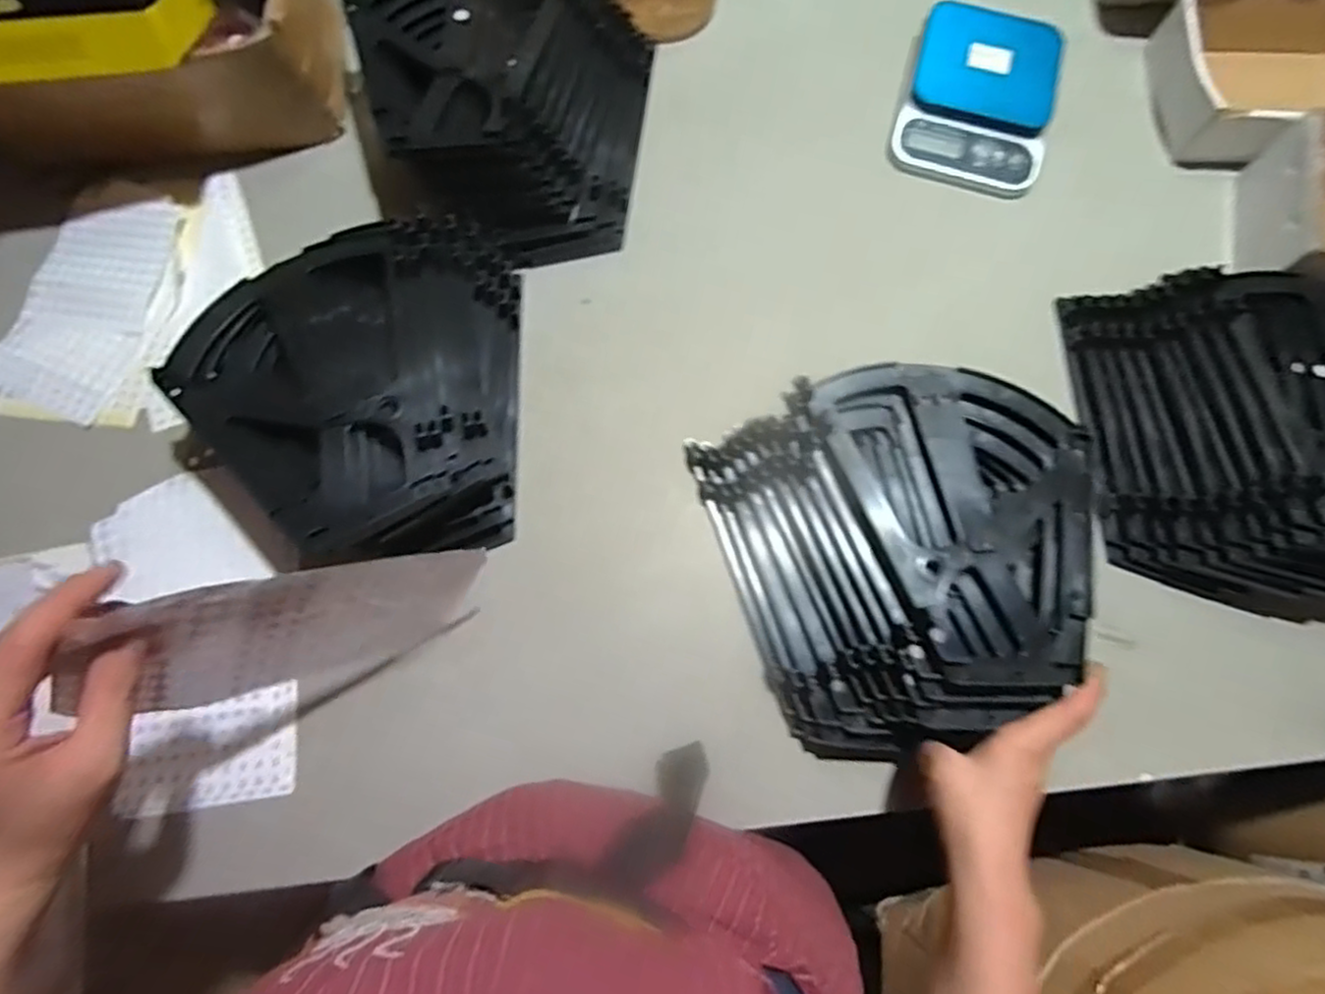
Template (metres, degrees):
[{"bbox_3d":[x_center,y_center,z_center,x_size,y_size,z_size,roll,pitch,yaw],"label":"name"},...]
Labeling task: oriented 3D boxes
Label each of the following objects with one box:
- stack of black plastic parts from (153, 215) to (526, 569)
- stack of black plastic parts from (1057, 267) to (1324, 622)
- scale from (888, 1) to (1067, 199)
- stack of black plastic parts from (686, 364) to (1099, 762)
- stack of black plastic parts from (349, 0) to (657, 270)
[{"bbox_3d":[-0.249,-0.089,0.563,0.251,0.093,0.299,-3,74,-2],"label":"stack of black plastic parts"},{"bbox_3d":[0.515,-0.053,0.562,0.269,0.083,0.273,1,74,-1],"label":"stack of black plastic parts"},{"bbox_3d":[0.322,-0.409,0.690,0.150,0.040,0.201,15,74,3],"label":"scale"},{"bbox_3d":[0.193,0.038,0.530,0.265,0.086,0.272,-17,75,-6],"label":"stack of black plastic parts"},{"bbox_3d":[-0.156,-0.377,0.652,0.268,0.092,0.302,7,74,0],"label":"stack of black plastic parts"}]

